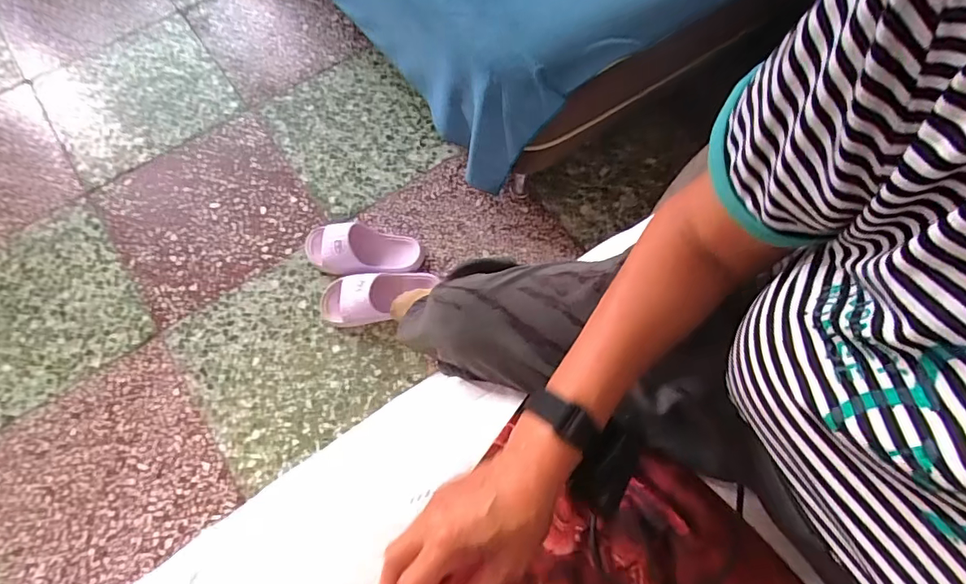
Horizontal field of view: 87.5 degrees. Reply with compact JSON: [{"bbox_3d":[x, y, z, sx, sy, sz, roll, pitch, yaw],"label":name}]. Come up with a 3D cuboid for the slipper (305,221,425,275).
[{"bbox_3d":[-0.241,-0.085,1.006,0.232,0.063,0.095,4,68,0],"label":"slipper"}]

